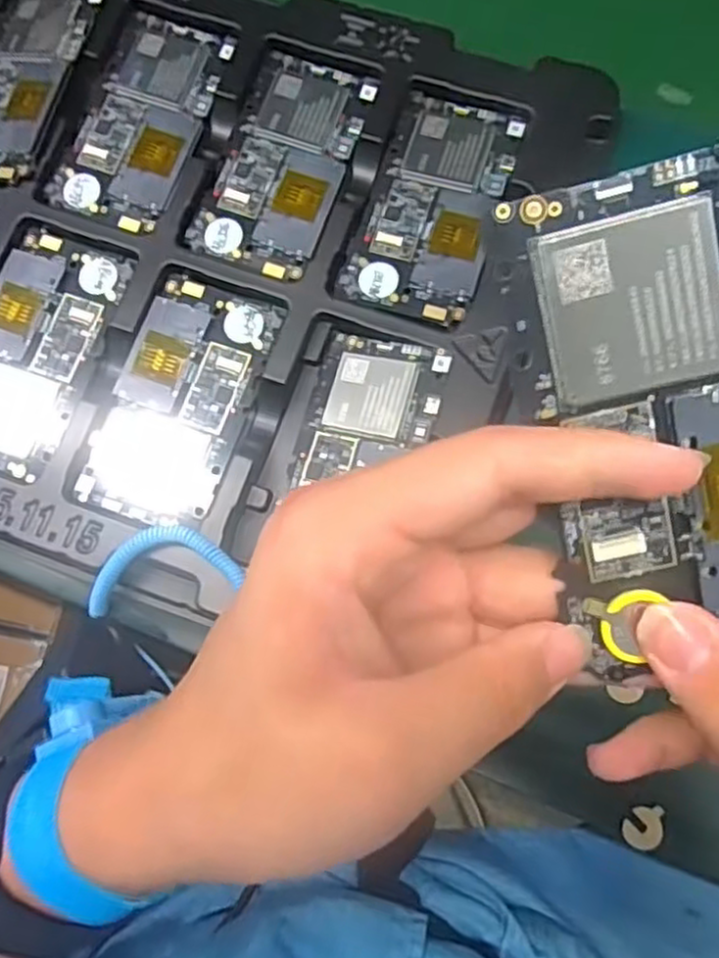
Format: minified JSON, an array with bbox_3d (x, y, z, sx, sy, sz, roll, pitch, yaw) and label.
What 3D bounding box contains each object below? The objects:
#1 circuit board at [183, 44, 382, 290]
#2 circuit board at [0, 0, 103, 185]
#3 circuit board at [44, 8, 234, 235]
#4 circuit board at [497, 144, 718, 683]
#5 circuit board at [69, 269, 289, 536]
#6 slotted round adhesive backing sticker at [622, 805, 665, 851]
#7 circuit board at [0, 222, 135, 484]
[{"bbox_3d":[-0.040,-0.169,0.390,0.066,0.005,0.123,21,79,6],"label":"circuit board"},{"bbox_3d":[-0.190,-0.223,0.403,0.059,0.008,0.125,15,78,4],"label":"circuit board"},{"bbox_3d":[-0.119,-0.198,0.398,0.064,0.004,0.124,18,78,5],"label":"circuit board"},{"bbox_3d":[0.079,-0.013,0.180,0.063,0.004,0.124,-12,103,7],"label":"circuit board"},{"bbox_3d":[-0.090,-0.040,0.364,0.068,0.004,0.125,20,79,5],"label":"circuit board"},{"bbox_3d":[0.129,0.157,0.327,0.019,0.006,0.016,-9,78,-1],"label":"slotted round adhesive backing sticker"},{"bbox_3d":[-0.169,-0.069,0.374,0.065,0.004,0.127,19,79,5],"label":"circuit board"}]

